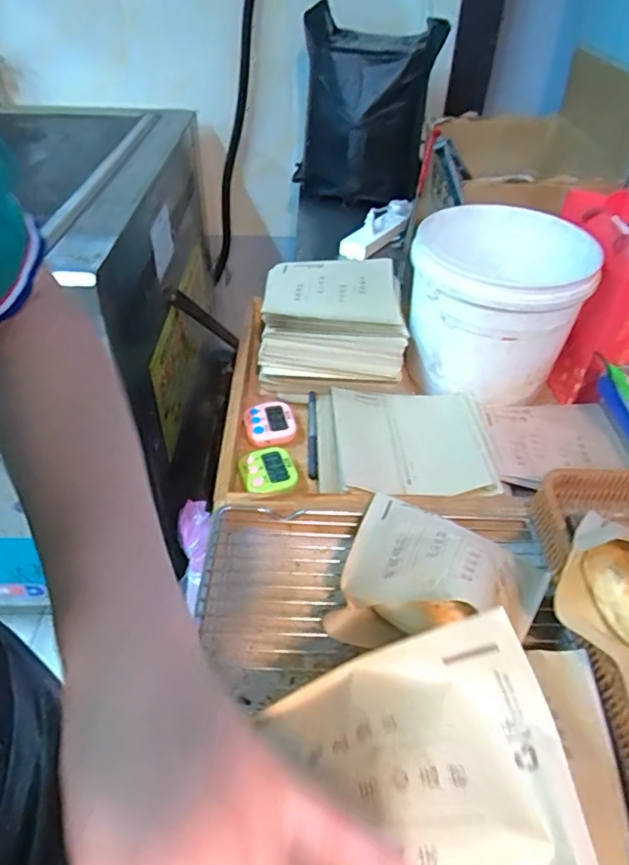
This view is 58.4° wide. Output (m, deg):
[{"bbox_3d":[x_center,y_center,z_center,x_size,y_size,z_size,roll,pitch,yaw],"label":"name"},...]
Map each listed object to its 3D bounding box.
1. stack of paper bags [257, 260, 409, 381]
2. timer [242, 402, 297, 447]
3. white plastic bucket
[{"bbox_3d":[0.021,-0.160,0.758,0.178,0.061,0.223,0,42,-2],"label":"stack of paper bags"},{"bbox_3d":[-0.053,-0.010,0.671,0.059,0.014,0.068,-8,42,-11],"label":"timer"},{"bbox_3d":[0.231,-0.174,0.739,0.215,0.163,0.225,1,42,-1],"label":"white plastic bucket"}]

